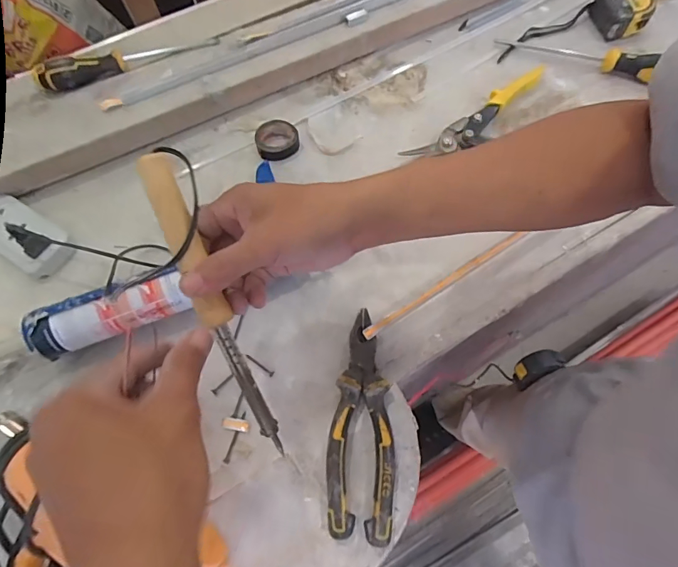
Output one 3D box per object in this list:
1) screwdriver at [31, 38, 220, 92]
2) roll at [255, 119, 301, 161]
[{"bbox_3d":[-0.267,-0.287,0.530,0.220,0.037,0.027,-24,67,-8],"label":"screwdriver"},{"bbox_3d":[-0.079,-0.186,0.534,0.053,0.020,0.054,-1,66,2],"label":"roll"}]

